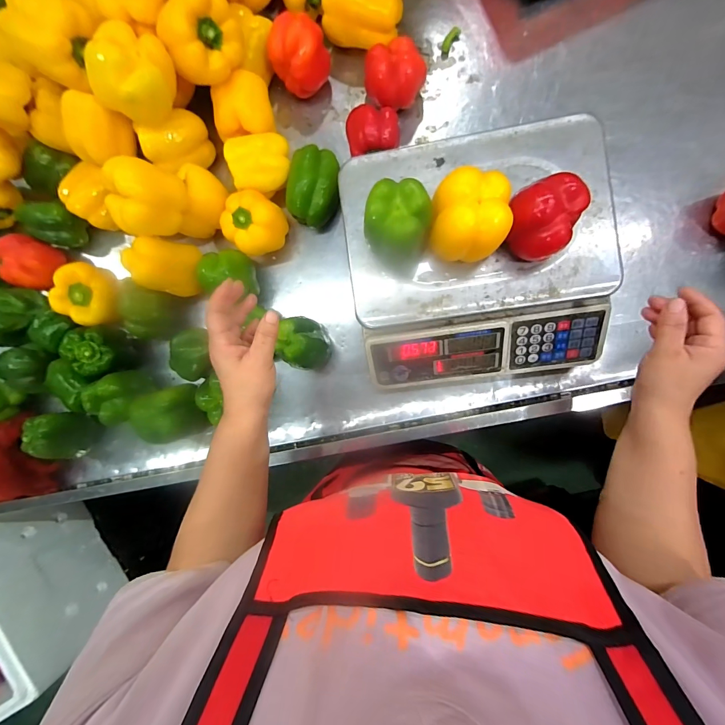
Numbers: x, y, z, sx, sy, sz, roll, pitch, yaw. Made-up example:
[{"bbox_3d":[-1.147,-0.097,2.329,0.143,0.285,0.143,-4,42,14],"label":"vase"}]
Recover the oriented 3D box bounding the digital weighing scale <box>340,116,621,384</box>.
[{"bbox_3d":[0.150,-0.133,0.474,0.328,0.094,0.318,-7,90,6],"label":"digital weighing scale"}]

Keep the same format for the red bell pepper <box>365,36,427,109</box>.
[{"bbox_3d":[0.044,-0.420,0.507,0.077,0.065,0.087,-29,88,5],"label":"red bell pepper"}]

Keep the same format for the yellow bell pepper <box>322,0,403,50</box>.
[{"bbox_3d":[-0.001,-0.506,0.509,0.110,0.075,0.066,21,93,5],"label":"yellow bell pepper"}]

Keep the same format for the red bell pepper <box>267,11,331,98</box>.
[{"bbox_3d":[-0.094,-0.455,0.512,0.079,0.074,0.075,0,91,6],"label":"red bell pepper"}]

